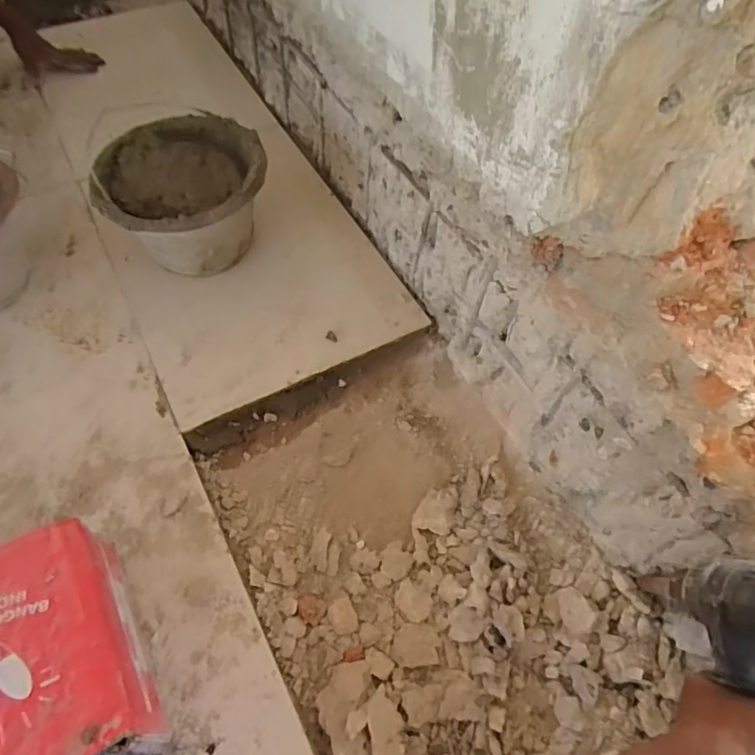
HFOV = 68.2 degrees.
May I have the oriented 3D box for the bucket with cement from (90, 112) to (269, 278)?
[{"bbox_3d":[-0.298,-0.271,0.897,0.239,0.174,0.256,1,57,-2],"label":"bucket with cement"}]

